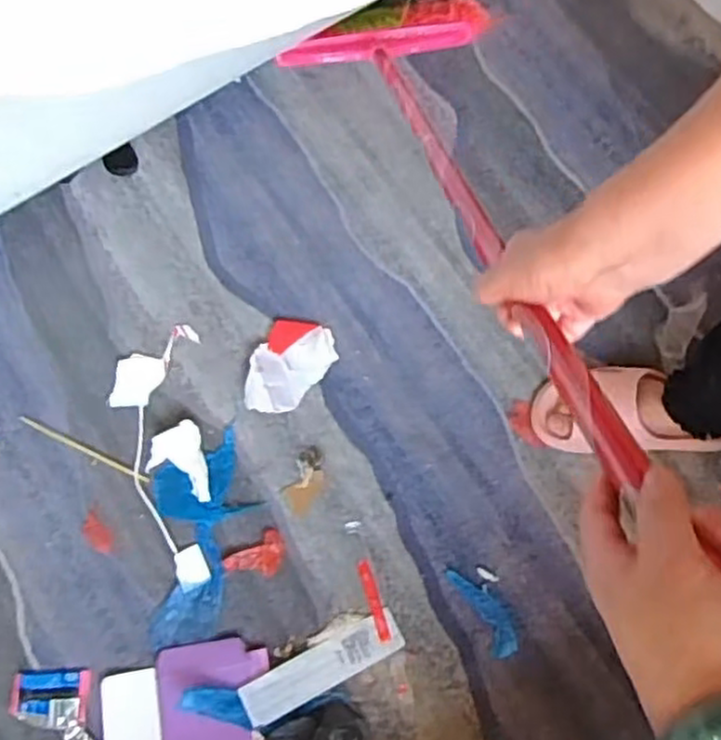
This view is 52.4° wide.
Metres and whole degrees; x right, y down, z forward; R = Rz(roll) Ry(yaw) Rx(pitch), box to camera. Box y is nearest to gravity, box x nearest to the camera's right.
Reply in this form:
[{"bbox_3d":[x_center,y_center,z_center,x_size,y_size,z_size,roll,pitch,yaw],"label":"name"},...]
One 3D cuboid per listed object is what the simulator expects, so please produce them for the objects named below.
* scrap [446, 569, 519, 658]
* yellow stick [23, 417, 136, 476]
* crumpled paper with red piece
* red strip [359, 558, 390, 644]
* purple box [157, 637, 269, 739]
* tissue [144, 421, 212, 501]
[{"bbox_3d":[0.147,0.277,0.852,0.042,0.007,0.110,-29,75,-7],"label":"scrap"},{"bbox_3d":[-0.350,0.099,0.925,0.189,0.006,0.009,24,75,8],"label":"yellow stick"},{"bbox_3d":[-0.093,-0.008,0.925,0.088,0.035,0.137,31,76,10],"label":"crumpled paper with red piece"},{"bbox_3d":[0.016,0.270,0.862,0.014,0.004,0.094,-15,67,-9],"label":"red strip"},{"bbox_3d":[-0.163,0.377,0.817,0.122,0.021,0.140,-8,73,-1],"label":"purple box"},{"bbox_3d":[-0.223,0.114,0.893,0.070,0.013,0.098,-10,73,-2],"label":"tissue"}]

